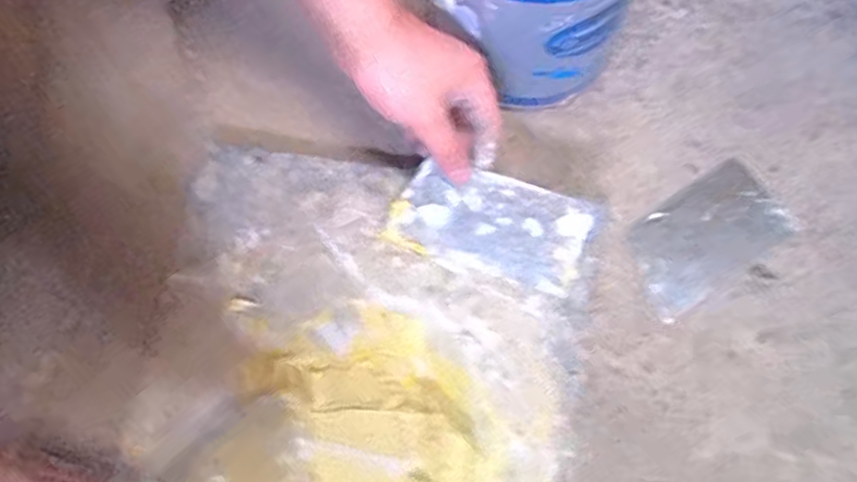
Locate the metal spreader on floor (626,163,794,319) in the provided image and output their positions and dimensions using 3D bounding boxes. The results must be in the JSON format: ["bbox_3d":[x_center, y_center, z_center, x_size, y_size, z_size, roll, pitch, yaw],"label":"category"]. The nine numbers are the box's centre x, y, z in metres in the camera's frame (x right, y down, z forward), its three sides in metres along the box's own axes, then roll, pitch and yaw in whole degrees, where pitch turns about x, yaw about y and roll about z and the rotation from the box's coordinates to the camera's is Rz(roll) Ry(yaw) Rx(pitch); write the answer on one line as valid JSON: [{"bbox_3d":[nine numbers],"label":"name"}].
[{"bbox_3d":[0.214,-0.003,0.520,0.126,0.005,0.076,-33,78,-7],"label":"metal spreader on floor"}]

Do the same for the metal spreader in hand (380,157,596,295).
[{"bbox_3d":[0.044,-0.013,0.491,0.142,0.008,0.072,17,112,4],"label":"metal spreader in hand"}]

